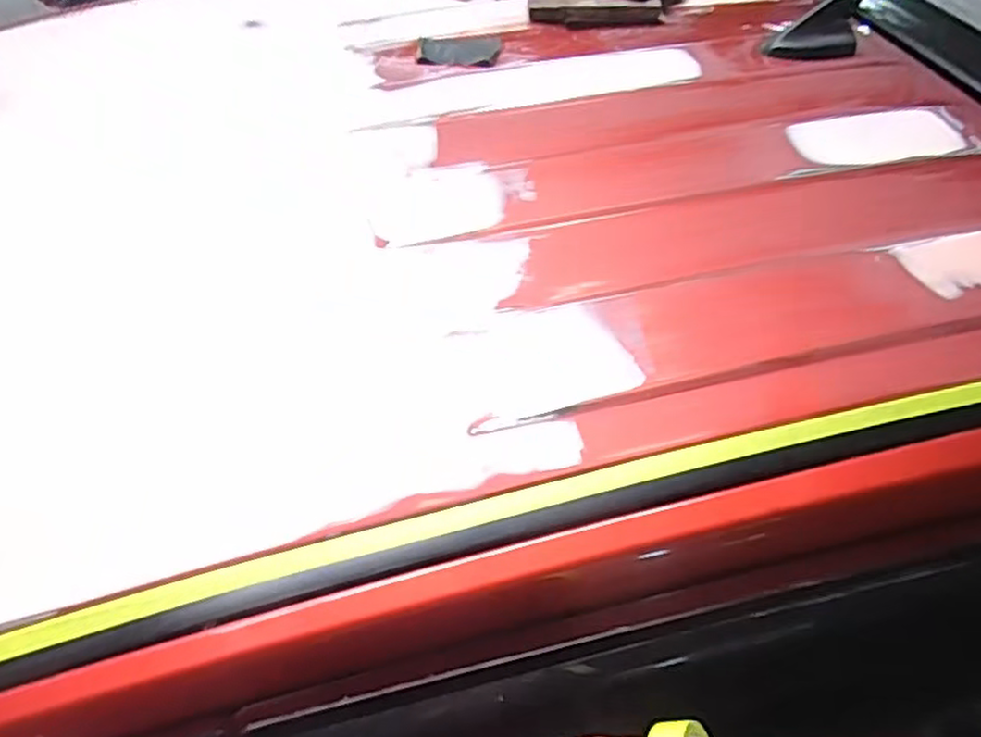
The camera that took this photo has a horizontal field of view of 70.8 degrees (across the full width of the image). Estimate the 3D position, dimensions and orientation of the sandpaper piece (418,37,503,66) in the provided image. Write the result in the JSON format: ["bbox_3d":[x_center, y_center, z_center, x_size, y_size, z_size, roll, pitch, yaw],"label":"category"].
[{"bbox_3d":[-0.041,-0.420,0.912,0.110,0.014,0.065,3,49,3],"label":"sandpaper piece"}]

